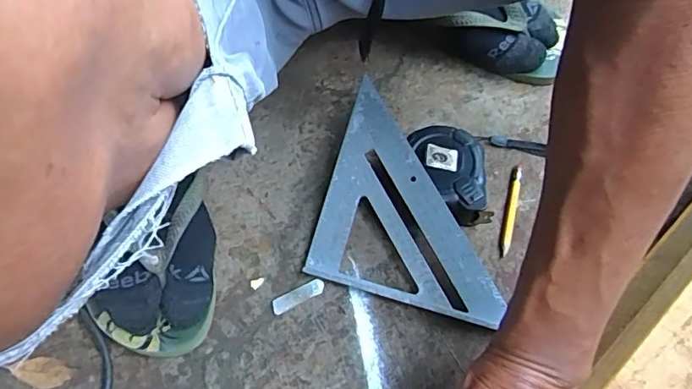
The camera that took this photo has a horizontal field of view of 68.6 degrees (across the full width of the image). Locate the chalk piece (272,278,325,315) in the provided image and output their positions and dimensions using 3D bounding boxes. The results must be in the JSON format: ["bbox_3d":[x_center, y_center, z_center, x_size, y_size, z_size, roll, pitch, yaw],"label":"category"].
[{"bbox_3d":[-0.039,0.084,0.417,0.045,0.006,0.013,-26,62,-12],"label":"chalk piece"}]

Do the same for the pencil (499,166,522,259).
[{"bbox_3d":[0.147,0.013,0.449,0.008,0.007,0.089,14,62,11],"label":"pencil"}]

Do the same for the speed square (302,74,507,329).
[{"bbox_3d":[0.063,0.005,0.422,0.156,0.014,0.166,16,81,10],"label":"speed square"}]

